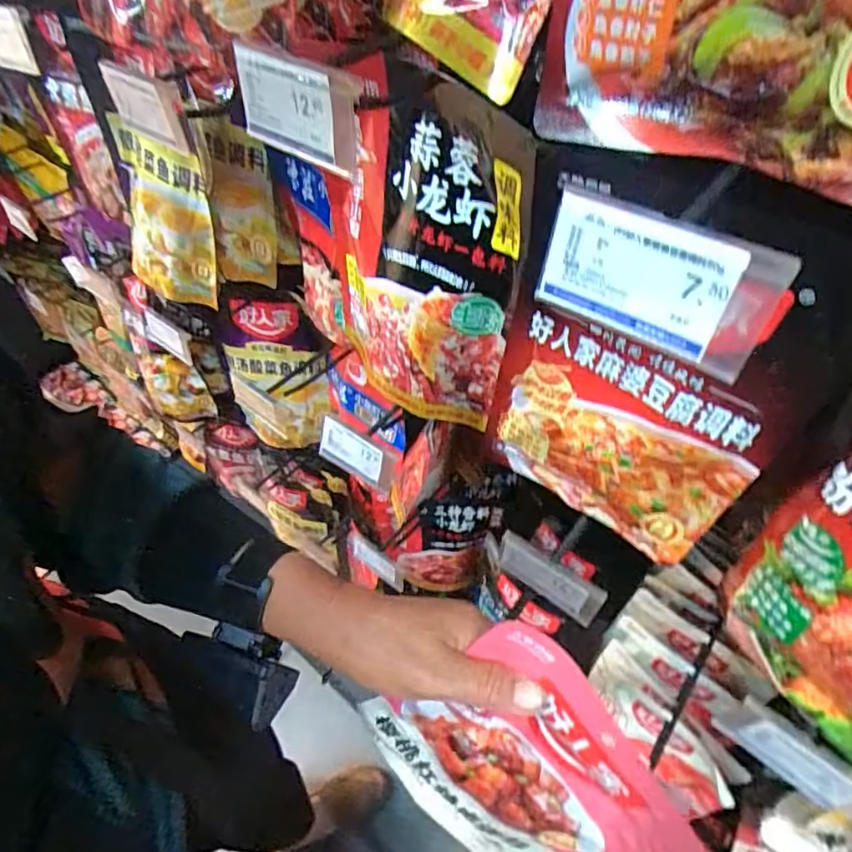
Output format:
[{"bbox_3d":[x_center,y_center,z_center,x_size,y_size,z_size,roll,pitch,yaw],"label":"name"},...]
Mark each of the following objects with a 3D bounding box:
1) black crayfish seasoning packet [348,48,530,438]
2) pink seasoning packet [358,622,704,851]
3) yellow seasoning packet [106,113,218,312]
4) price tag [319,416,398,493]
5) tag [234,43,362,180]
[{"bbox_3d":[-0.006,-0.113,0.424,0.157,0.256,0.028,36,52,22],"label":"black crayfish seasoning packet"},{"bbox_3d":[0.050,0.223,0.369,0.164,0.227,0.019,47,43,5],"label":"pink seasoning packet"},{"bbox_3d":[-0.291,-0.227,0.633,0.141,0.168,0.027,28,37,15],"label":"yellow seasoning packet"},{"bbox_3d":[-0.060,0.025,0.497,0.077,0.043,0.004,27,33,20],"label":"price tag"},{"bbox_3d":[-0.062,-0.153,0.279,0.079,0.045,0.007,31,51,25],"label":"tag"}]

